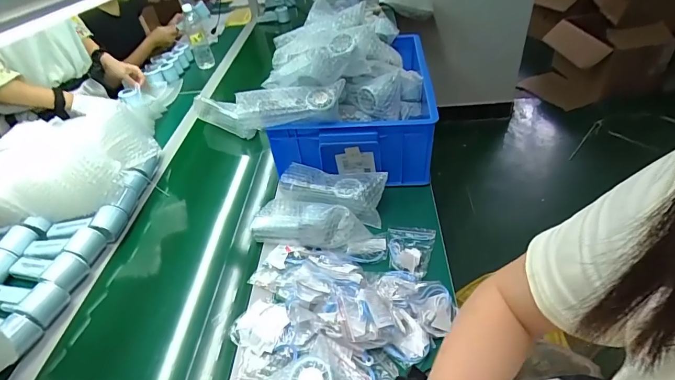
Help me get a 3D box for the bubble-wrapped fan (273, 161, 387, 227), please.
[{"bbox_3d":[-0.011,0.005,0.791,0.214,0.067,0.078,9,42,17],"label":"bubble-wrapped fan"}]

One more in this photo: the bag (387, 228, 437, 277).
[{"bbox_3d":[0.128,0.103,0.697,0.083,0.028,0.117,6,42,14],"label":"bag"}]

